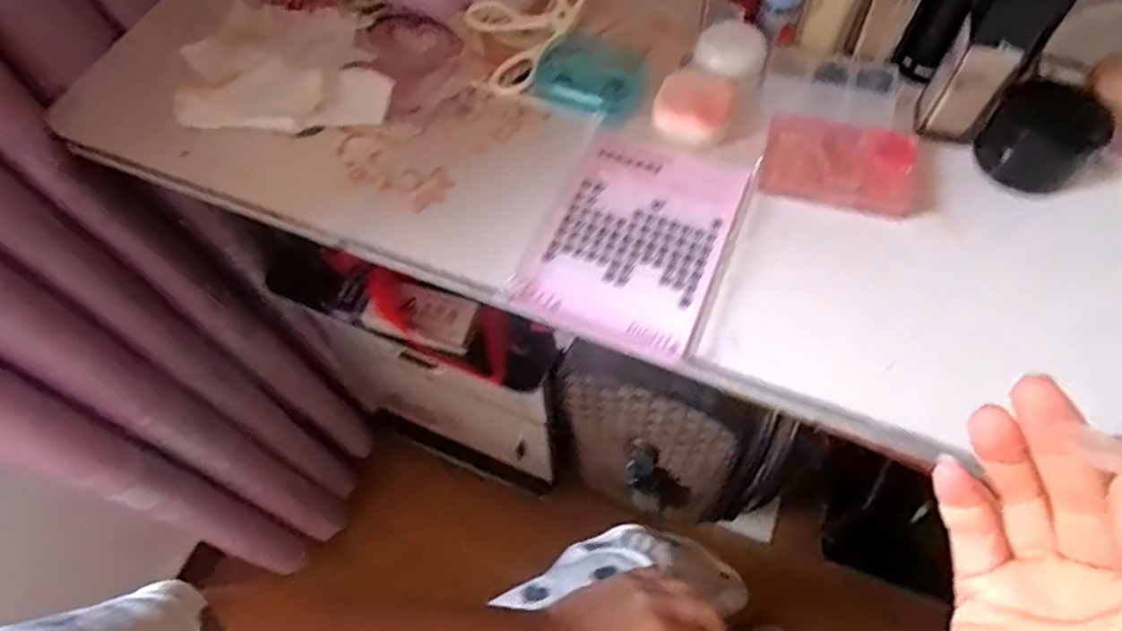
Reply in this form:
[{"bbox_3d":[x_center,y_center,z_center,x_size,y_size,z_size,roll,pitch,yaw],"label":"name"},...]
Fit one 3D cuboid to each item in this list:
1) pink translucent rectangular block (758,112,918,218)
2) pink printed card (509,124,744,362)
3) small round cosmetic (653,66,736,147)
[{"bbox_3d":[0.165,-0.090,0.393,0.087,0.008,0.057,11,63,9],"label":"pink translucent rectangular block"},{"bbox_3d":[0.045,-0.048,0.386,0.097,0.005,0.133,20,64,13],"label":"pink printed card"},{"bbox_3d":[0.082,-0.129,0.408,0.045,0.021,0.041,-1,61,3],"label":"small round cosmetic"}]

